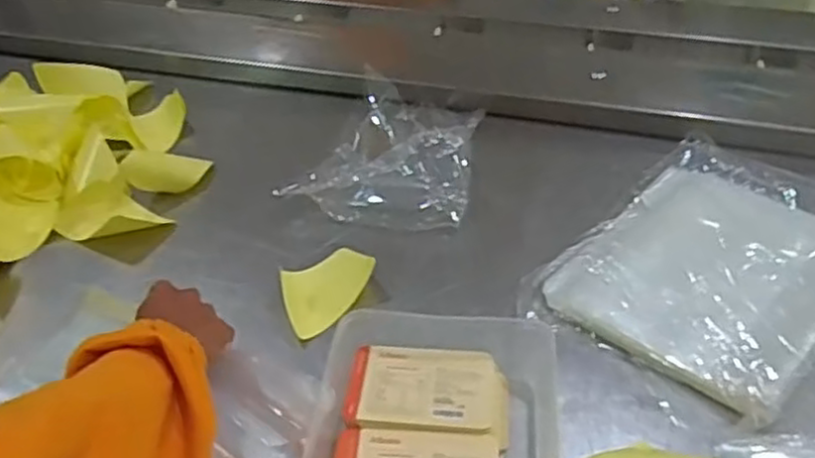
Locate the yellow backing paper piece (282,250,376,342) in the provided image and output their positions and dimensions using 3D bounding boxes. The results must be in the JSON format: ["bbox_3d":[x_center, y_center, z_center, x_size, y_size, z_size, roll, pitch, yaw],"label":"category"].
[{"bbox_3d":[-0.078,0.064,0.770,0.101,0.005,0.072,-20,82,-18],"label":"yellow backing paper piece"}]

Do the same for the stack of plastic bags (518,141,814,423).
[{"bbox_3d":[0.331,0.009,0.764,0.265,0.066,0.374,30,49,33],"label":"stack of plastic bags"}]

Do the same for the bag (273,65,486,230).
[{"bbox_3d":[-0.019,-0.117,0.942,0.225,0.077,0.256,9,40,13],"label":"bag"}]

